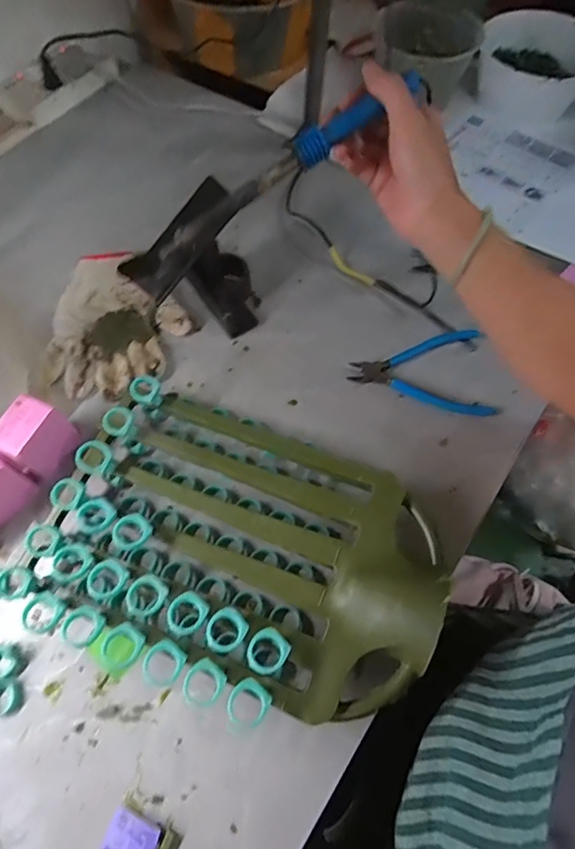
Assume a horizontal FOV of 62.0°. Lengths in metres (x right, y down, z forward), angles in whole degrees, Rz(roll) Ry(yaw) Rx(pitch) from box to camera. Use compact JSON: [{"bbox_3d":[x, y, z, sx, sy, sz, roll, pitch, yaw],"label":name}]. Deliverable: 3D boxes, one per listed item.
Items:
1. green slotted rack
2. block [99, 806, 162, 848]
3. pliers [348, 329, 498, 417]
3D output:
[{"bbox_3d":[-0.039,0.099,0.402,0.321,0.069,0.212,21,66,11],"label":"green slotted rack"},{"bbox_3d":[-0.113,0.299,0.338,0.040,0.005,0.038,17,65,9],"label":"block"},{"bbox_3d":[0.145,-0.062,0.506,0.148,0.021,0.094,12,64,7],"label":"pliers"}]

